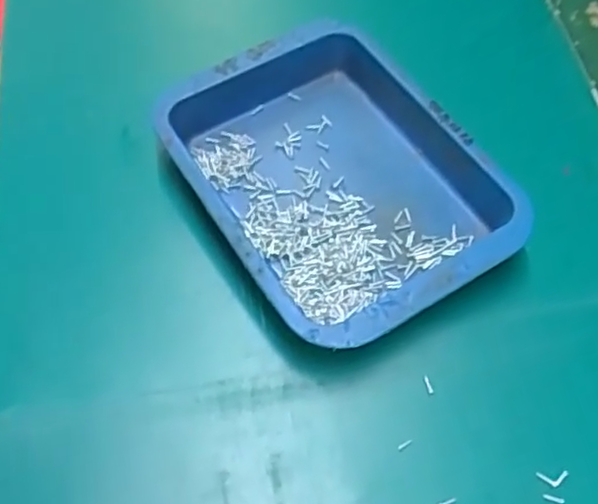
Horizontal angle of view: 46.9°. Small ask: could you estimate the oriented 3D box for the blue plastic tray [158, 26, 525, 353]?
[{"bbox_3d":[0.016,-0.034,0.316,0.116,0.028,0.151,-30,65,-18],"label":"blue plastic tray"}]

